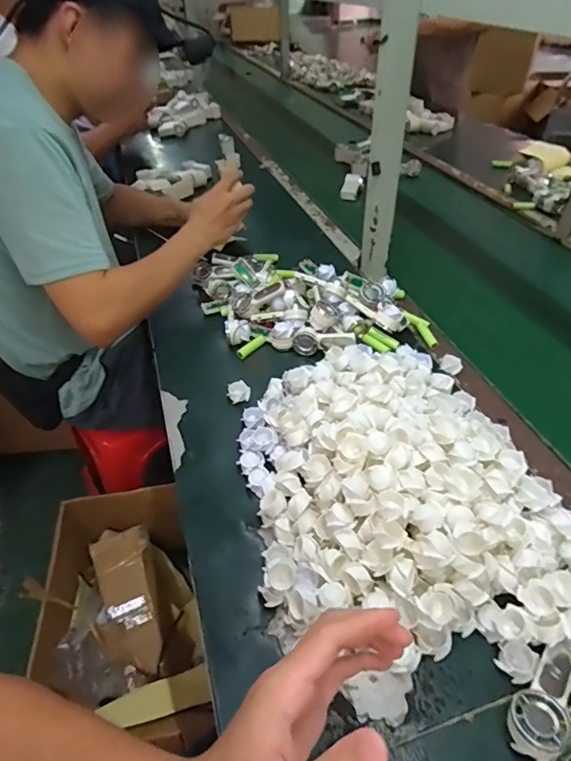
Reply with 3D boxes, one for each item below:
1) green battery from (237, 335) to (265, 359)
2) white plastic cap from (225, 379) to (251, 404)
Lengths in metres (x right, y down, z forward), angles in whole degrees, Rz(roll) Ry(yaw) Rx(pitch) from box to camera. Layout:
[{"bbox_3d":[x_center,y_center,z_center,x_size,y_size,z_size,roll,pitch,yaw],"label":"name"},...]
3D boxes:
[{"bbox_3d":[-0.054,-0.051,0.737,0.053,0.013,0.016,-34,51,-29],"label":"green battery"},{"bbox_3d":[-0.065,0.018,0.658,0.033,0.020,0.031,-2,42,2],"label":"white plastic cap"}]

